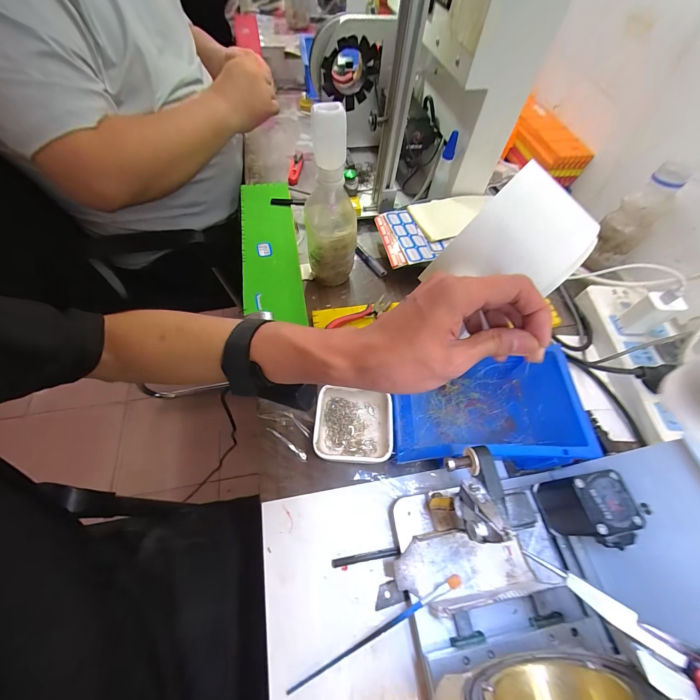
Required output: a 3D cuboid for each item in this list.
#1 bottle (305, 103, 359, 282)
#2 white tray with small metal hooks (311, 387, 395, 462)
[{"bbox_3d":[-0.025,-0.178,0.399,0.064,0.235,0.078,-5,61,-7],"label":"bottle"},{"bbox_3d":[0.005,0.080,0.338,0.081,0.030,0.081,3,60,-2],"label":"white tray with small metal hooks"}]

